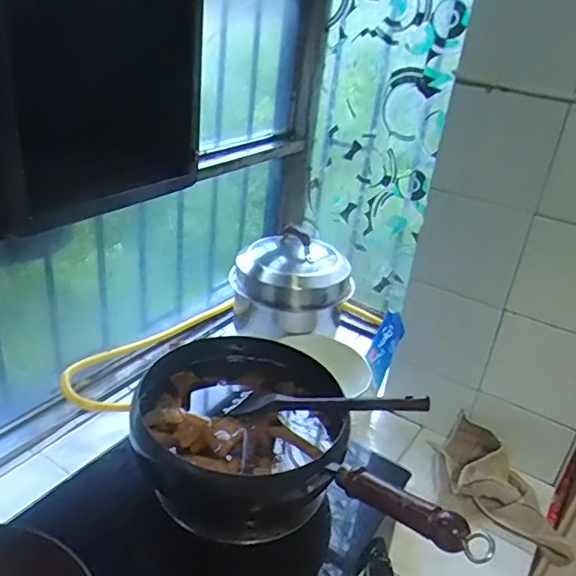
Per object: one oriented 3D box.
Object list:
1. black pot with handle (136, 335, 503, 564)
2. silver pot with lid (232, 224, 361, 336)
[{"bbox_3d":[0.008,0.195,0.700,0.409,0.179,0.244,18,30,18],"label":"black pot with handle"},{"bbox_3d":[0.011,-0.011,1.089,0.208,0.171,0.187,14,29,12],"label":"silver pot with lid"}]

